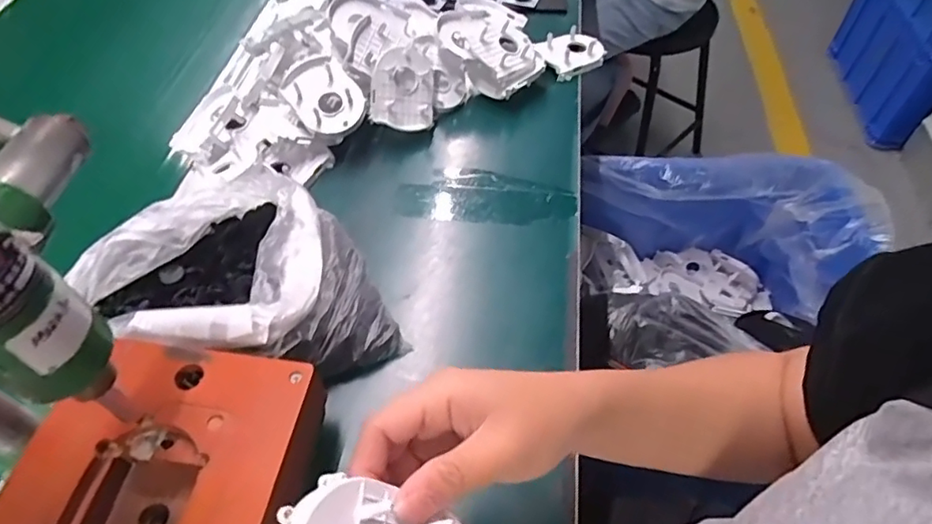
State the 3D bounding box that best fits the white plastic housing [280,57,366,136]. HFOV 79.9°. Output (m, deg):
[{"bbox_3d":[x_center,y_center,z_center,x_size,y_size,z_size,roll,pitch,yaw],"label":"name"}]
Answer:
[{"bbox_3d":[-0.139,-0.163,0.549,0.063,0.023,0.082,-37,85,-10],"label":"white plastic housing"}]

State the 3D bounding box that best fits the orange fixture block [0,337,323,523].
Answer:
[{"bbox_3d":[-0.181,0.135,0.340,0.164,0.065,0.154,7,53,7],"label":"orange fixture block"}]

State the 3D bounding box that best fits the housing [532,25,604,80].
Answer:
[{"bbox_3d":[0.124,-0.251,0.664,0.067,0.021,0.065,-27,57,-18],"label":"housing"}]

